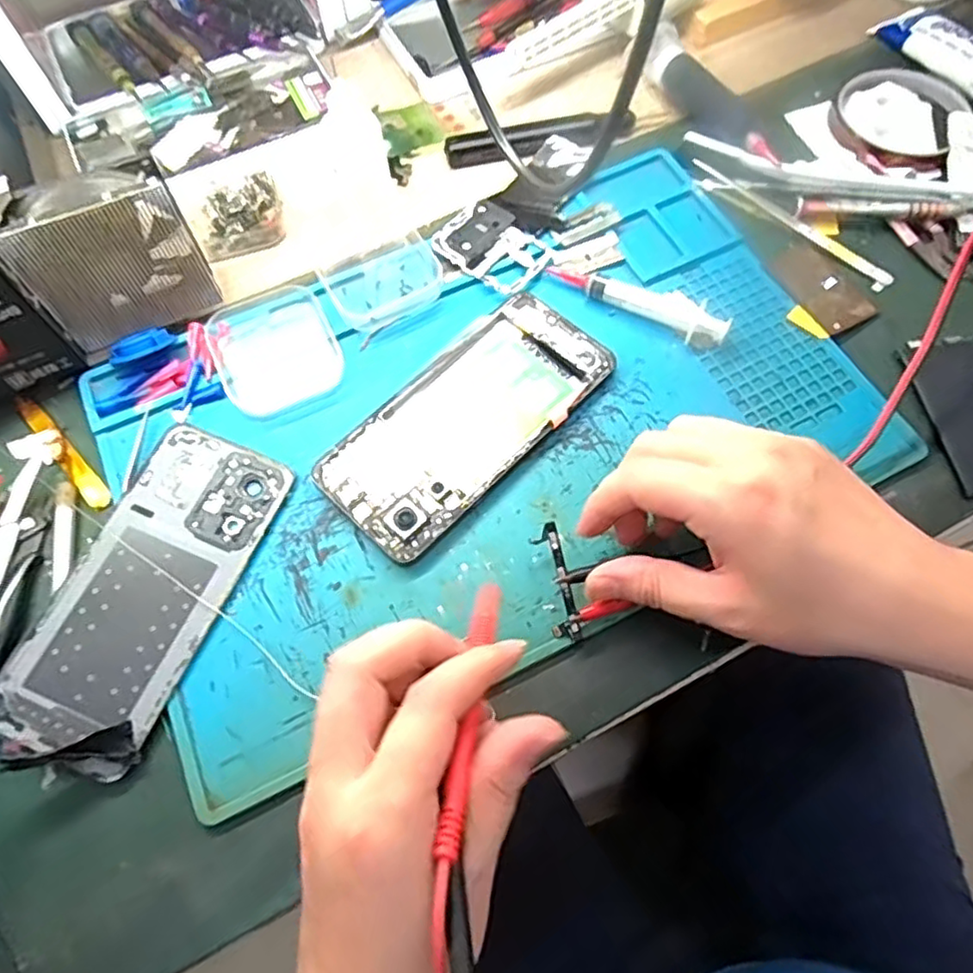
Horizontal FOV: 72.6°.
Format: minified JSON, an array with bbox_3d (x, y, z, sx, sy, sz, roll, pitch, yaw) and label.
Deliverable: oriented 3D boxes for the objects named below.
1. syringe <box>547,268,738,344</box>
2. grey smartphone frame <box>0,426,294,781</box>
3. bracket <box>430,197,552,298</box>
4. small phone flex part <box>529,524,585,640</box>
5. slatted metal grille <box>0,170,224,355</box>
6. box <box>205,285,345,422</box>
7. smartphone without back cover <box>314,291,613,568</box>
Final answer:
[{"bbox_3d":[0.084,-0.105,0.369,0.103,0.009,0.025,20,68,10],"label":"syringe"},{"bbox_3d":[-0.158,0.048,0.308,0.070,0.009,0.161,20,68,10],"label":"grey smartphone frame"},{"bbox_3d":[0.004,-0.144,0.393,0.064,0.004,0.049,39,73,17],"label":"bracket"},{"bbox_3d":[0.031,0.044,0.296,0.014,0.004,0.053,-15,91,31],"label":"small phone flex part"},{"bbox_3d":[-0.192,-0.118,0.344,0.079,0.084,0.026,-27,68,-10],"label":"slatted metal grille"},{"bbox_3d":[-0.115,-0.077,0.356,0.063,0.015,0.072,-27,68,-10],"label":"box"},{"bbox_3d":[-0.009,-0.036,0.342,0.072,0.008,0.157,41,73,18],"label":"smartphone without back cover"}]

